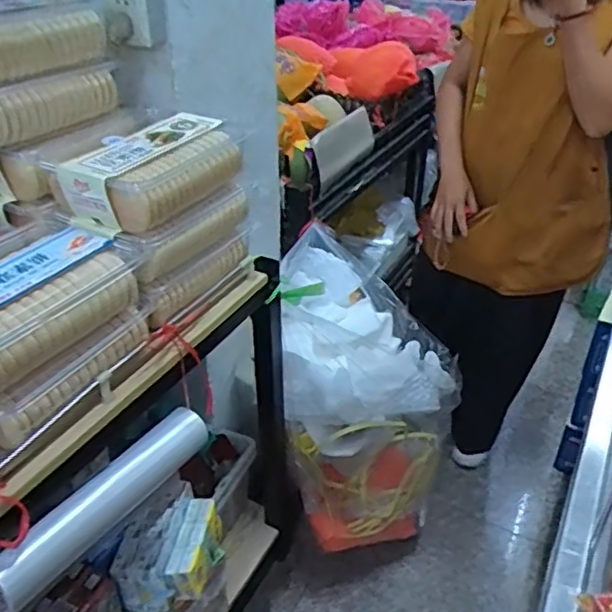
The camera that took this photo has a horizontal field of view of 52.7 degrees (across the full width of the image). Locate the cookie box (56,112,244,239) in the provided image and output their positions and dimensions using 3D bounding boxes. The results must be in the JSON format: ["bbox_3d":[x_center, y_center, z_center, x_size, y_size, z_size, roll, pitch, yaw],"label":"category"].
[{"bbox_3d":[-0.212,-0.190,0.899,0.149,0.094,0.256,24,41,32],"label":"cookie box"}]

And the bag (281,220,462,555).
[{"bbox_3d":[0.136,0.203,1.457,0.381,0.561,0.479,-2,34,-2],"label":"bag"}]

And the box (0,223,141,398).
[{"bbox_3d":[-0.348,-0.007,0.754,0.191,0.089,0.260,23,40,31],"label":"box"}]

